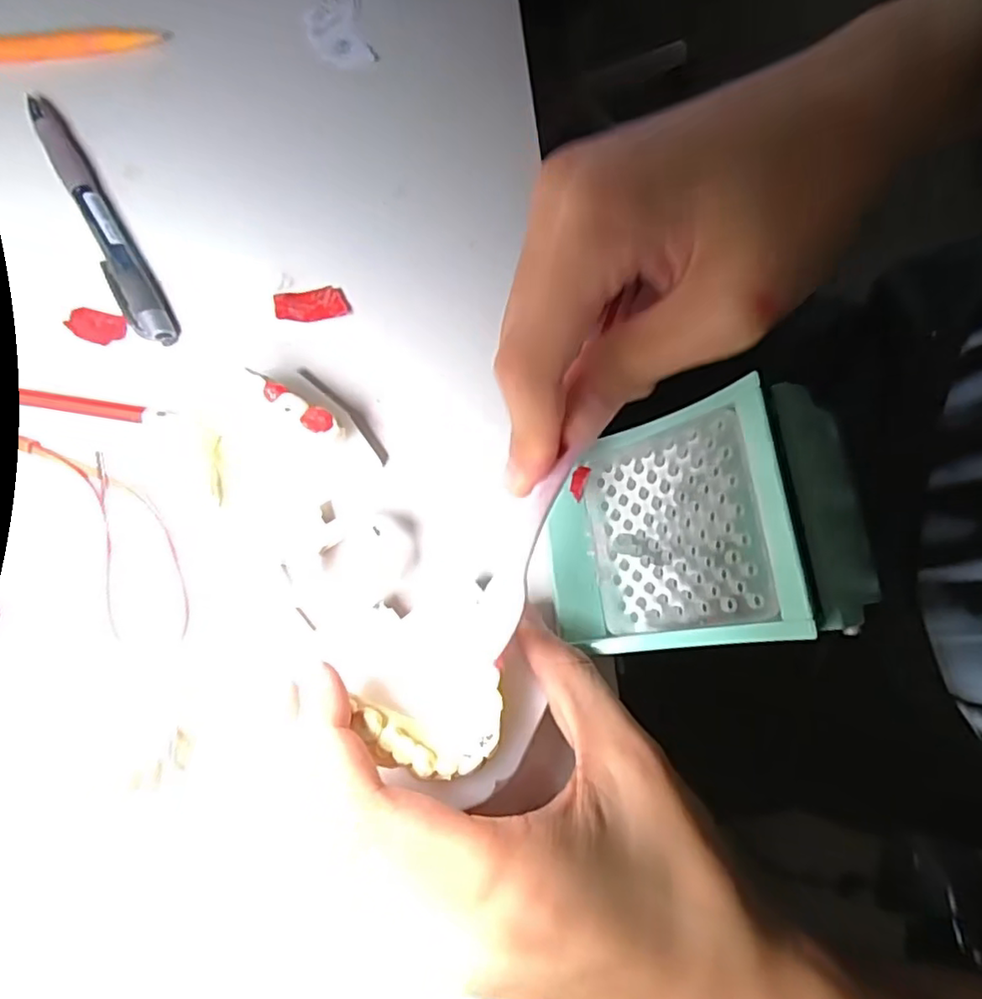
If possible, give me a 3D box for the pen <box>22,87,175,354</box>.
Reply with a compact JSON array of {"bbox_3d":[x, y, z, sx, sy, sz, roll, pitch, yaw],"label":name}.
[{"bbox_3d":[-0.169,-0.120,0.265,0.016,0.009,0.137,-31,80,-7],"label":"pen"}]

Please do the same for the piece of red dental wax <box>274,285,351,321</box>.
[{"bbox_3d":[-0.074,-0.081,0.258,0.029,0.004,0.015,-8,69,-7],"label":"piece of red dental wax"}]

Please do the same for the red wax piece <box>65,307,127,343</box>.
[{"bbox_3d":[-0.164,-0.073,0.259,0.025,0.004,0.014,13,78,2],"label":"red wax piece"}]

